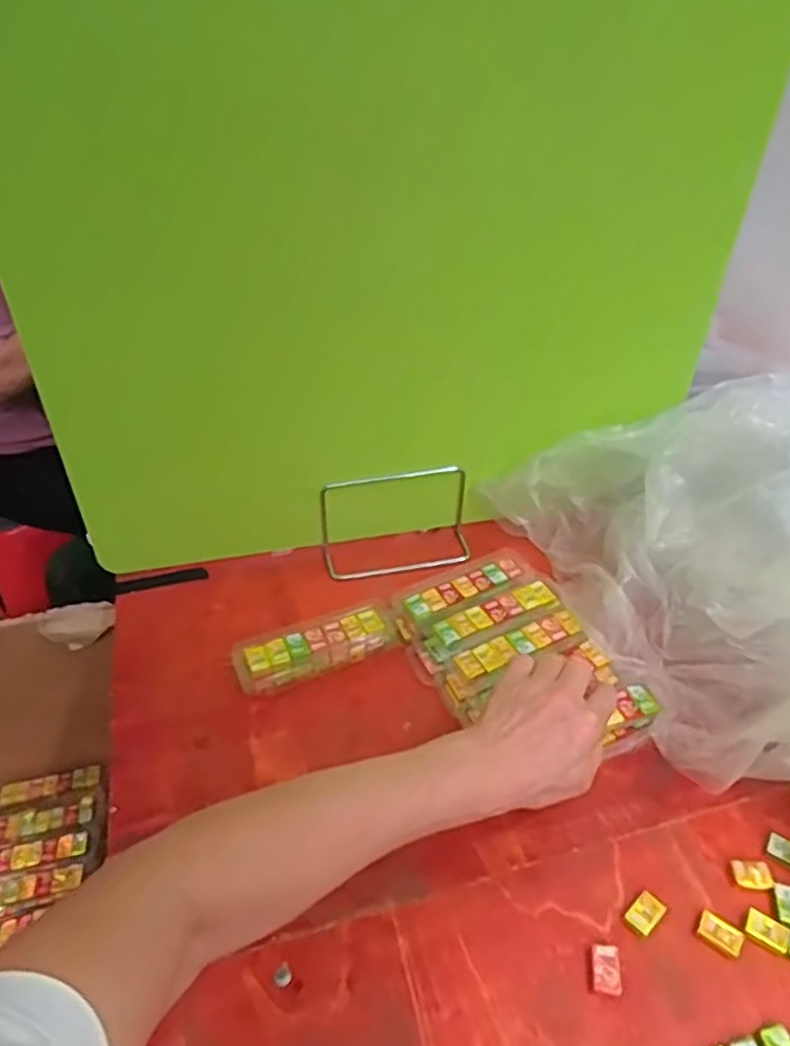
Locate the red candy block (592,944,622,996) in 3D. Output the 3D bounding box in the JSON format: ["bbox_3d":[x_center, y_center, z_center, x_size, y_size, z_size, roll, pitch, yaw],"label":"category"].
[{"bbox_3d":[0.131,0.278,0.428,0.017,0.011,0.026,6,40,7],"label":"red candy block"}]

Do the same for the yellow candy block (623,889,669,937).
[{"bbox_3d":[0.164,0.256,0.453,0.024,0.010,0.017,-27,47,-29],"label":"yellow candy block"}]

